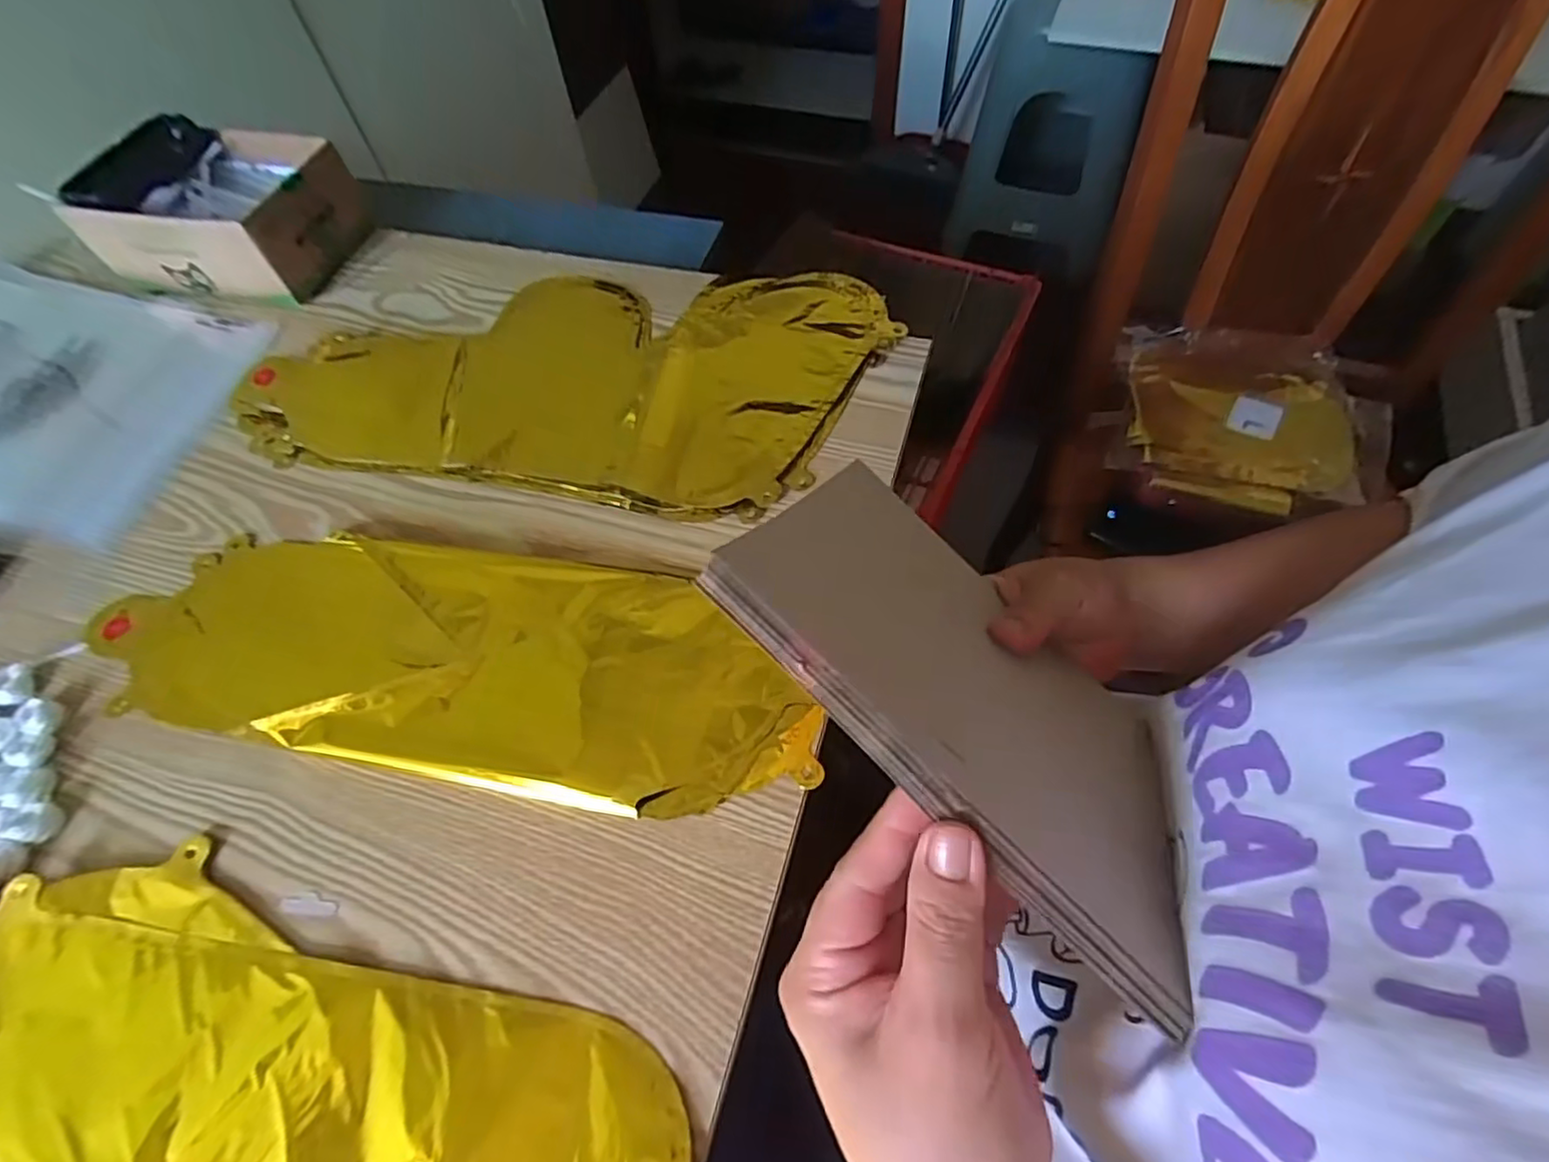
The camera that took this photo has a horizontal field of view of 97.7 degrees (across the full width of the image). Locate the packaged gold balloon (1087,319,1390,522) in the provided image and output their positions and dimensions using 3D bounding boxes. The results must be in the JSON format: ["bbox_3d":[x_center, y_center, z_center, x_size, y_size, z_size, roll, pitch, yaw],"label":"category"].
[{"bbox_3d":[0.539,-0.185,0.762,0.299,0.037,0.281,15,61,13],"label":"packaged gold balloon"}]

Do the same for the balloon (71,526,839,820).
[{"bbox_3d":[-0.180,0.038,0.374,0.407,0.013,0.129,9,60,9],"label":"balloon"}]

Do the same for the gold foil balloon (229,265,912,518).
[{"bbox_3d":[-0.145,-0.158,0.487,0.417,0.016,0.224,9,60,9],"label":"gold foil balloon"}]

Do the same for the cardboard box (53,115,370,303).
[{"bbox_3d":[-0.464,-0.309,0.566,0.207,0.072,0.140,15,61,13],"label":"cardboard box"}]

